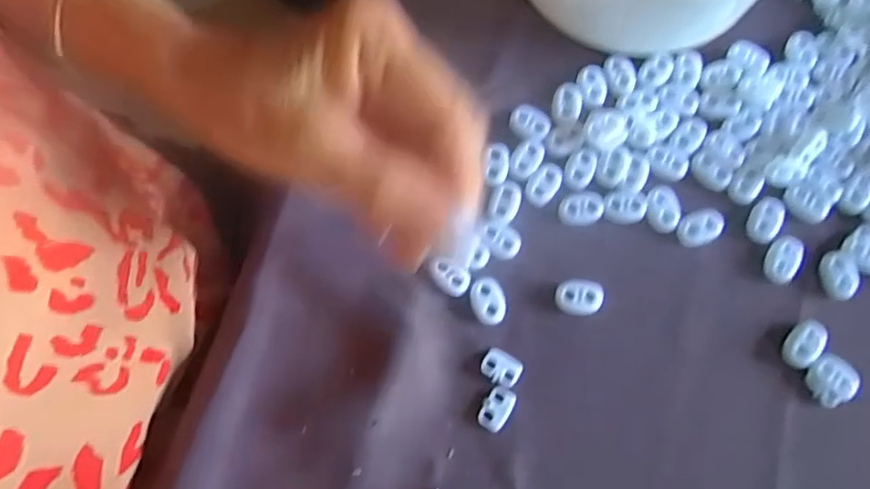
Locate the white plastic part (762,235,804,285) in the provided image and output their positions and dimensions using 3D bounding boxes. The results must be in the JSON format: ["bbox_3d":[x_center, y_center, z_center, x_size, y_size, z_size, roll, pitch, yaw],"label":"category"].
[{"bbox_3d":[0.175,0.008,0.298,0.017,0.008,0.025,24,77,6],"label":"white plastic part"}]

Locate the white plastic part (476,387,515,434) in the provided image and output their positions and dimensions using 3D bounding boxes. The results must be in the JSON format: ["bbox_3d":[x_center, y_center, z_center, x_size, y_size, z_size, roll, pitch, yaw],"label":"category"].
[{"bbox_3d":[0.030,0.078,0.283,0.014,0.004,0.021,26,77,6],"label":"white plastic part"}]

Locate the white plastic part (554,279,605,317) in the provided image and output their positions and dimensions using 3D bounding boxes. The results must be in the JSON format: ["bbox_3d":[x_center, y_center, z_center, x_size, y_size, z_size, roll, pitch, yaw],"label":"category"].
[{"bbox_3d":[0.072,0.027,0.298,0.023,0.009,0.017,8,76,2],"label":"white plastic part"}]

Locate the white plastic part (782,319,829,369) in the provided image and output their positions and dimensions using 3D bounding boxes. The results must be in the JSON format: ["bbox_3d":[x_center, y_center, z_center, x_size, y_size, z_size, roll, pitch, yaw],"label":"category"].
[{"bbox_3d":[0.179,0.048,0.287,0.016,0.008,0.025,42,79,9],"label":"white plastic part"}]

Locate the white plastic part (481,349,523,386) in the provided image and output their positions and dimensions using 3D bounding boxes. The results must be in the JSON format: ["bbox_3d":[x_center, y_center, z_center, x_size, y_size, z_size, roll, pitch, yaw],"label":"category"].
[{"bbox_3d":[0.032,0.060,0.288,0.019,0.004,0.015,26,77,6],"label":"white plastic part"}]

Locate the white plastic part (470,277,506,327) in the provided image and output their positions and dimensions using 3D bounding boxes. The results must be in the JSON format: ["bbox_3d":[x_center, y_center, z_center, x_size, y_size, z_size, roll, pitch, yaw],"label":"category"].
[{"bbox_3d":[0.027,0.029,0.297,0.017,0.005,0.024,-20,77,-5],"label":"white plastic part"}]

